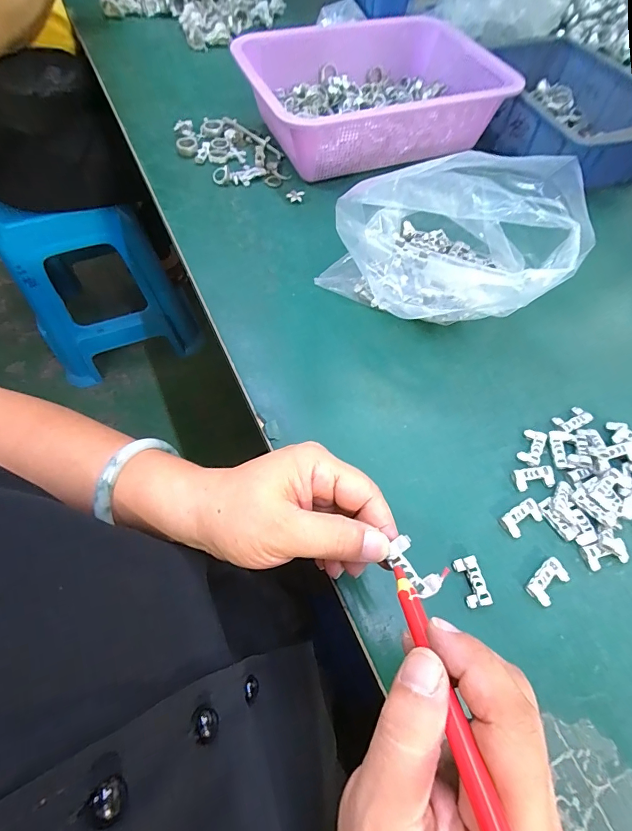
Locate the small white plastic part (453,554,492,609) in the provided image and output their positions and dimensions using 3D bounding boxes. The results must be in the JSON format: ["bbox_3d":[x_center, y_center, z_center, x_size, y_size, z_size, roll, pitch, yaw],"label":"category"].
[{"bbox_3d":[0.103,0.110,0.263,0.015,0.006,0.030,-10,61,-9],"label":"small white plastic part"}]

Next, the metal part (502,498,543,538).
[{"bbox_3d":[0.148,0.074,0.286,0.030,0.005,0.016,-27,65,-17],"label":"metal part"}]

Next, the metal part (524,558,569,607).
[{"bbox_3d":[0.155,0.110,0.265,0.030,0.005,0.017,-37,68,-21],"label":"metal part"}]

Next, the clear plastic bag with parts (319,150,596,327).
[{"bbox_3d":[0.118,-0.146,0.342,0.139,0.127,0.182,-40,69,-22],"label":"clear plastic bag with parts"}]

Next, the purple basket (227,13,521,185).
[{"bbox_3d":[0.073,-0.404,0.511,0.301,0.084,0.227,-17,62,-12],"label":"purple basket"}]

